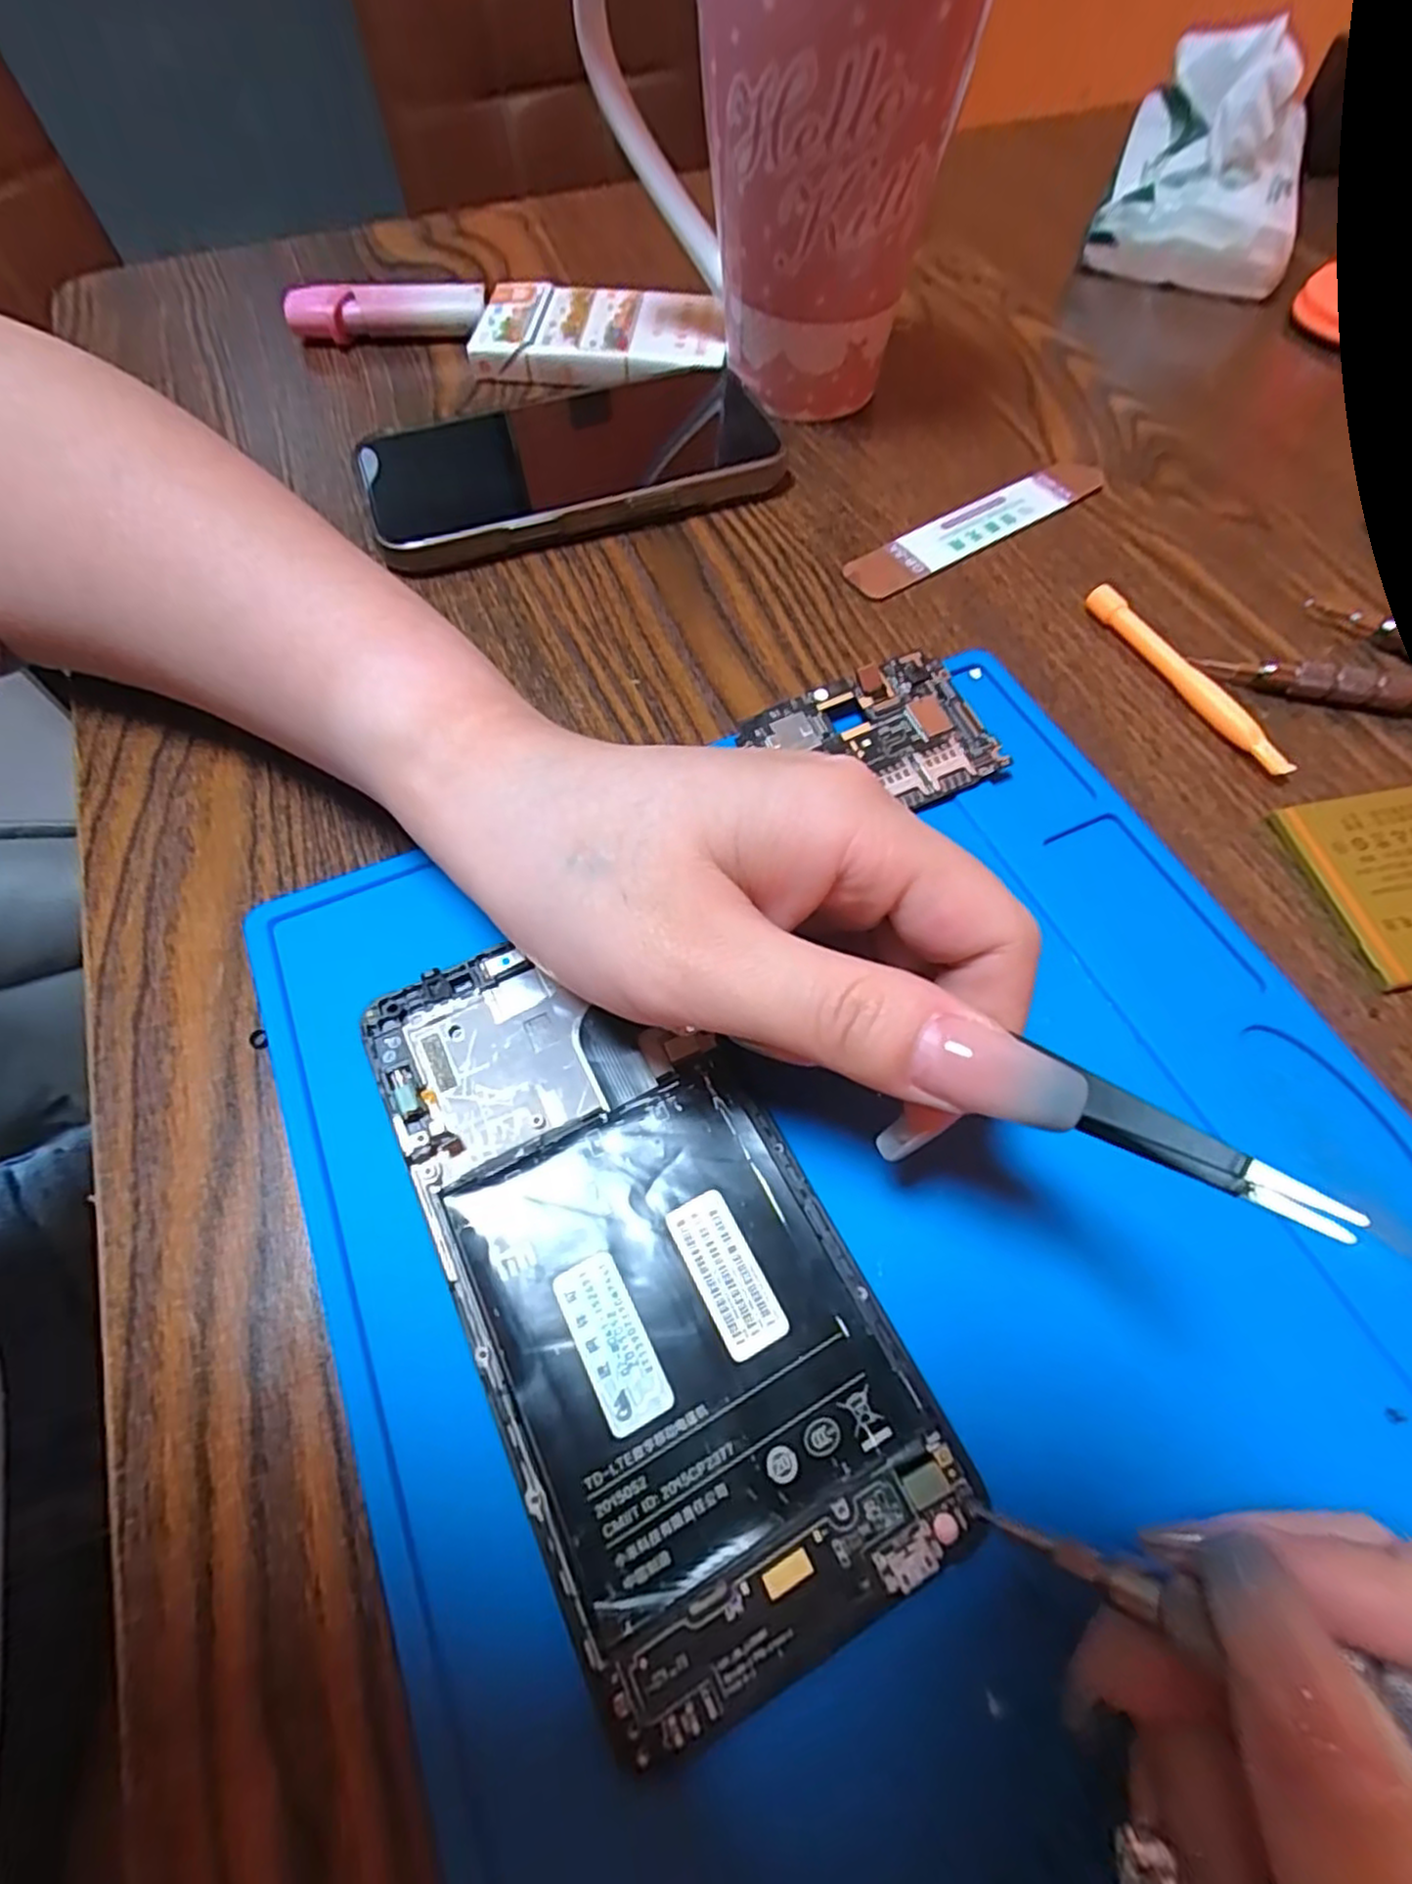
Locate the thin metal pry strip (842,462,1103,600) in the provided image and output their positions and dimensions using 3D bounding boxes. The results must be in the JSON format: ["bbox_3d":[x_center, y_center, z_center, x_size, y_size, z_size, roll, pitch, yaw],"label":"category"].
[{"bbox_3d":[0.099,-0.152,0.268,0.117,0.004,0.020,-32,67,-16],"label":"thin metal pry strip"}]

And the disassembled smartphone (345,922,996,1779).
[{"bbox_3d":[-0.014,0.060,0.151,0.073,0.004,0.142,-25,66,-13],"label":"disassembled smartphone"}]

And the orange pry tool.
[{"bbox_3d":[0.148,-0.082,0.230,0.007,0.009,0.081,-24,65,-13],"label":"orange pry tool"}]

